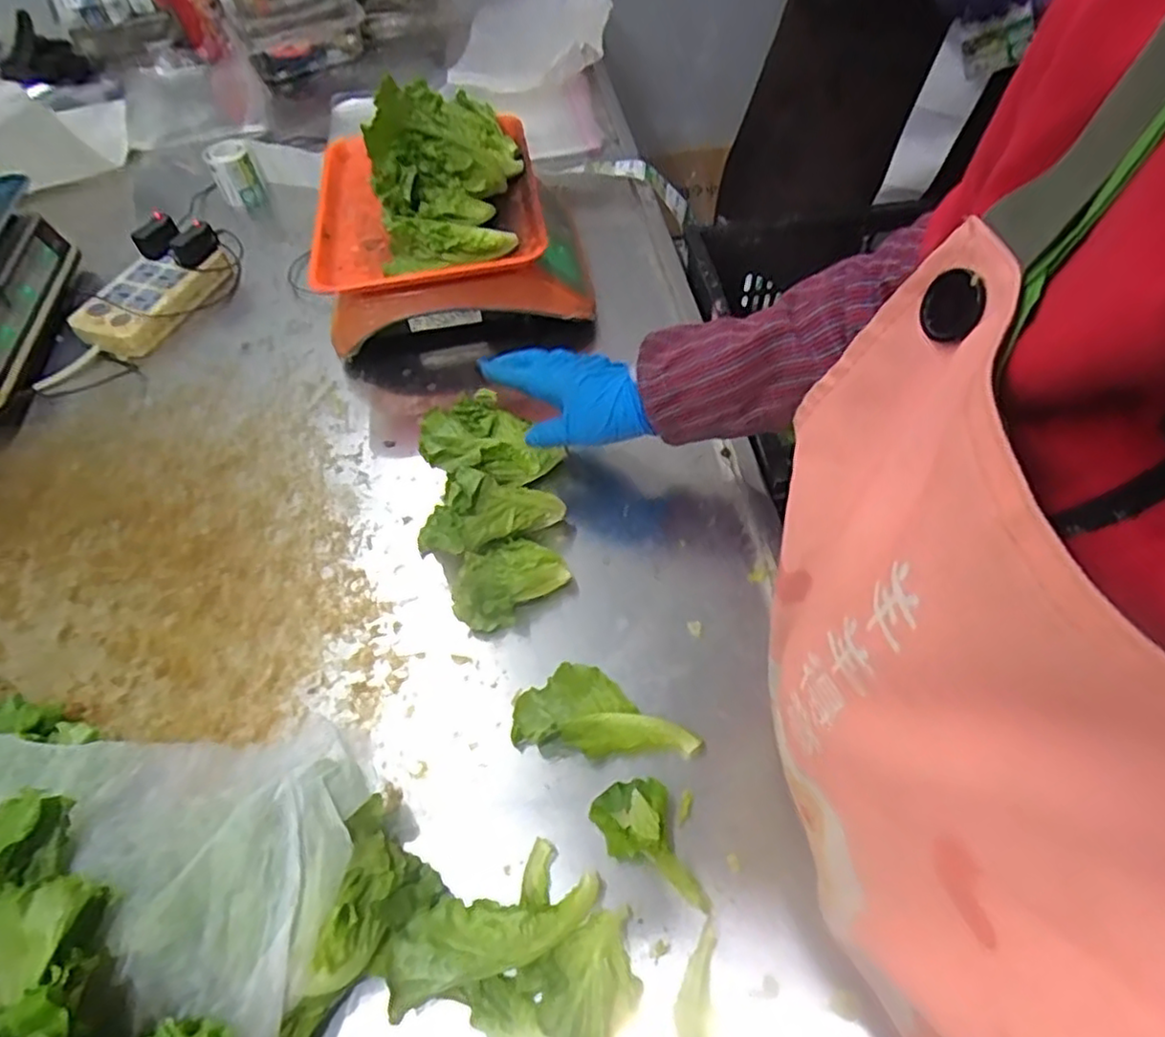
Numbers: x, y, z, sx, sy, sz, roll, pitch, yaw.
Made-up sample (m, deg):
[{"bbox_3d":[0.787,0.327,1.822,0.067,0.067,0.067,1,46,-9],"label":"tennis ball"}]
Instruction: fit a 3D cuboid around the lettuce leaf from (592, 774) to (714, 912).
[{"bbox_3d":[0.042,0.220,0.454,0.052,0.019,0.088,-17,56,-8],"label":"lettuce leaf"}]

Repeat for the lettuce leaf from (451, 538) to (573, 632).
[{"bbox_3d":[-0.065,0.052,0.567,0.091,0.043,0.056,-33,59,-18],"label":"lettuce leaf"}]

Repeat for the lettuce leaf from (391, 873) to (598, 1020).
[{"bbox_3d":[-0.058,0.256,0.424,0.131,0.037,0.050,-18,56,-10],"label":"lettuce leaf"}]

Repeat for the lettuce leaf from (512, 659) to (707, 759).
[{"bbox_3d":[0.016,0.143,0.505,0.135,0.028,0.067,8,56,9],"label":"lettuce leaf"}]

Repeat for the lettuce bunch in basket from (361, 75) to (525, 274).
[{"bbox_3d":[-0.143,-0.386,0.688,0.145,0.109,0.275,-11,55,-4],"label":"lettuce bunch in basket"}]

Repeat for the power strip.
[{"bbox_3d":[-0.522,-0.269,0.826,0.106,0.038,0.181,15,57,13],"label":"power strip"}]

